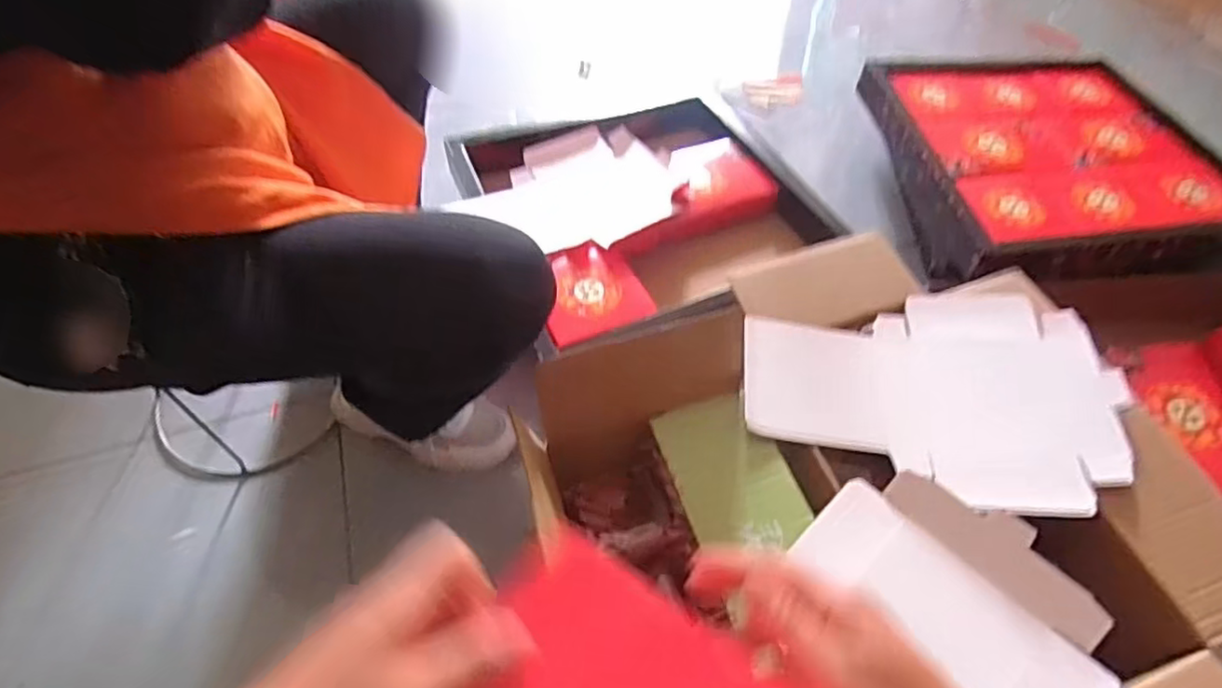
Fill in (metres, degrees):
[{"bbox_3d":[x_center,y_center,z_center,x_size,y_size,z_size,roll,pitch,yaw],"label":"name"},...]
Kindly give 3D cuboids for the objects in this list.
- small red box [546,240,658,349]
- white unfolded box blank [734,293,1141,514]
[{"bbox_3d":[-0.025,-0.069,0.812,0.125,0.012,0.147,-15,56,-11],"label":"small red box"},{"bbox_3d":[0.316,0.052,0.662,0.352,0.030,0.238,-4,54,-3],"label":"white unfolded box blank"}]

